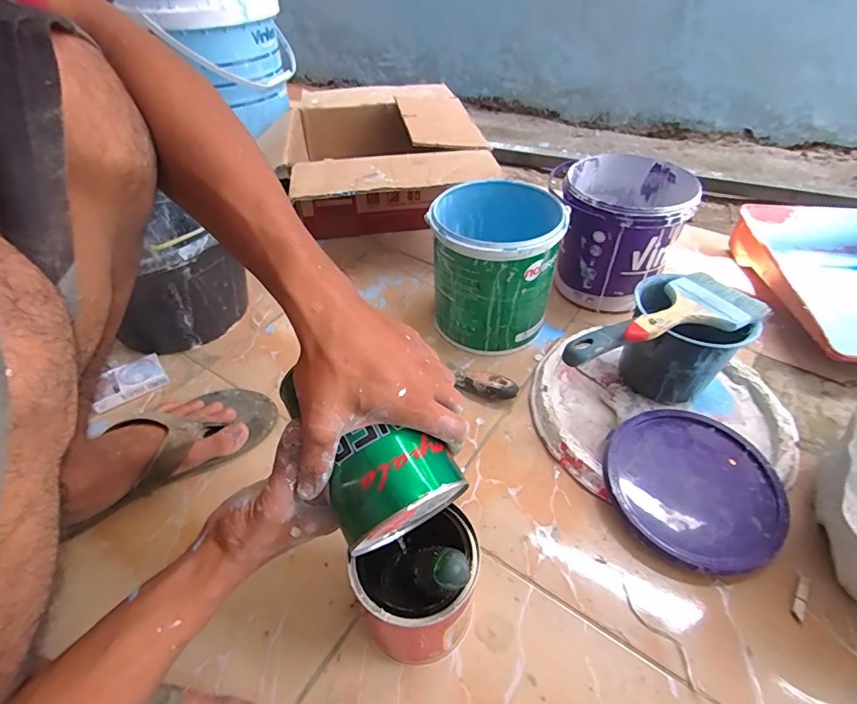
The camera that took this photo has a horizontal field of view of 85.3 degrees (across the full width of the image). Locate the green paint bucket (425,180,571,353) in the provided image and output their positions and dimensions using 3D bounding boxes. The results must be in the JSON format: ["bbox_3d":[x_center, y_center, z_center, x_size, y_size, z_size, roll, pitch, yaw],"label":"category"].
[{"bbox_3d":[0.093,-0.126,0.678,0.172,0.173,0.166,-1,45,1],"label":"green paint bucket"}]

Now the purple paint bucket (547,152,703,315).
[{"bbox_3d":[0.300,-0.187,0.752,0.198,0.190,0.195,-1,45,1],"label":"purple paint bucket"}]

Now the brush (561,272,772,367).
[{"bbox_3d":[0.271,-0.037,0.530,0.254,0.030,0.092,-22,49,-19],"label":"brush"}]

